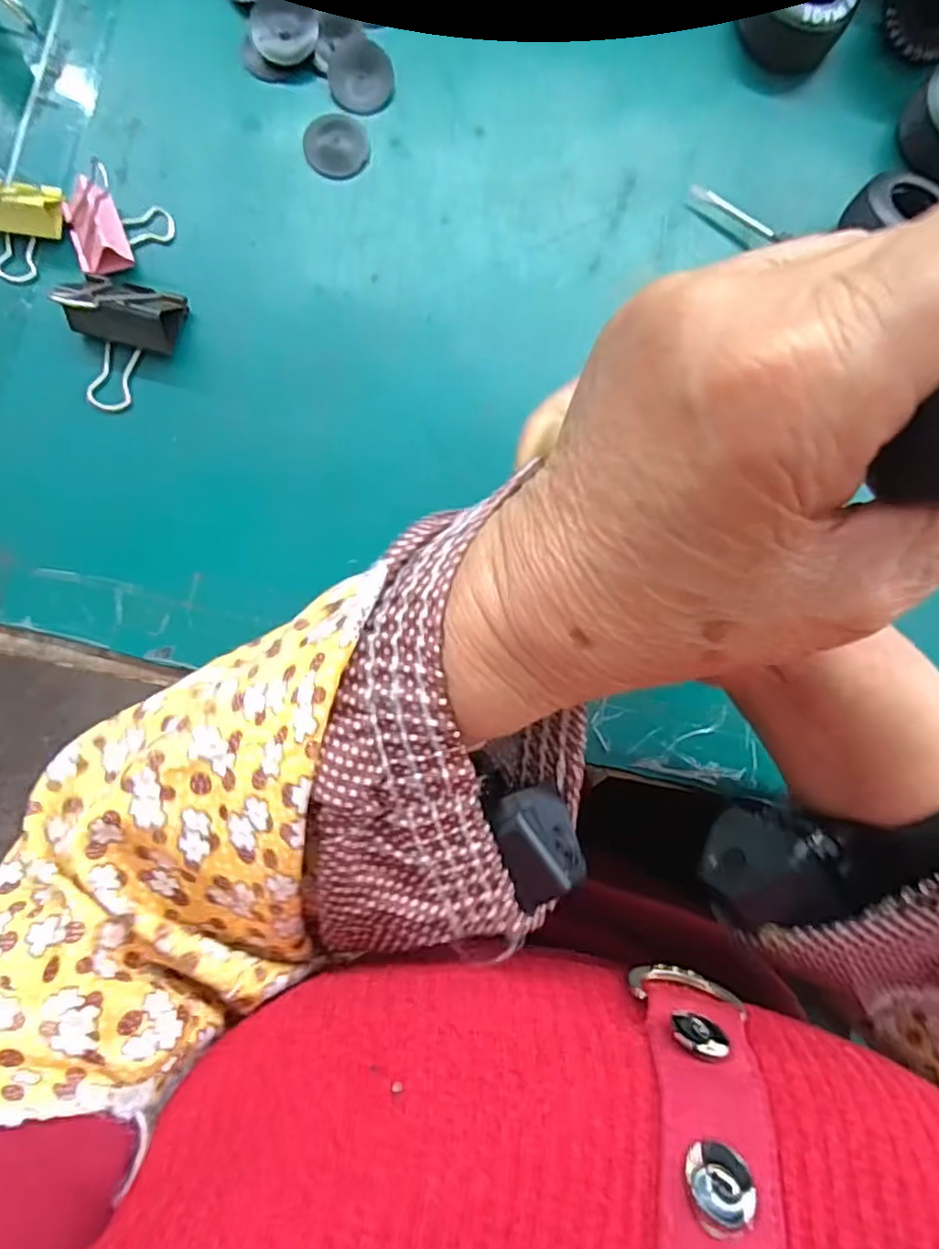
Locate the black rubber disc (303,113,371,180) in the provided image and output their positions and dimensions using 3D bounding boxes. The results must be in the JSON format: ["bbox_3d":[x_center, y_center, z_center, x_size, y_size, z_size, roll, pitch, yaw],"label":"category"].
[{"bbox_3d":[-0.058,-0.210,0.279,0.027,0.004,0.028,0,83,-3],"label":"black rubber disc"}]

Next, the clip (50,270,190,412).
[{"bbox_3d":[-0.144,-0.116,0.253,0.040,0.026,0.052,14,83,-2],"label":"clip"}]

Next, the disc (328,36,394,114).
[{"bbox_3d":[-0.048,-0.243,0.281,0.027,0.006,0.030,-35,87,-7],"label":"disc"}]

